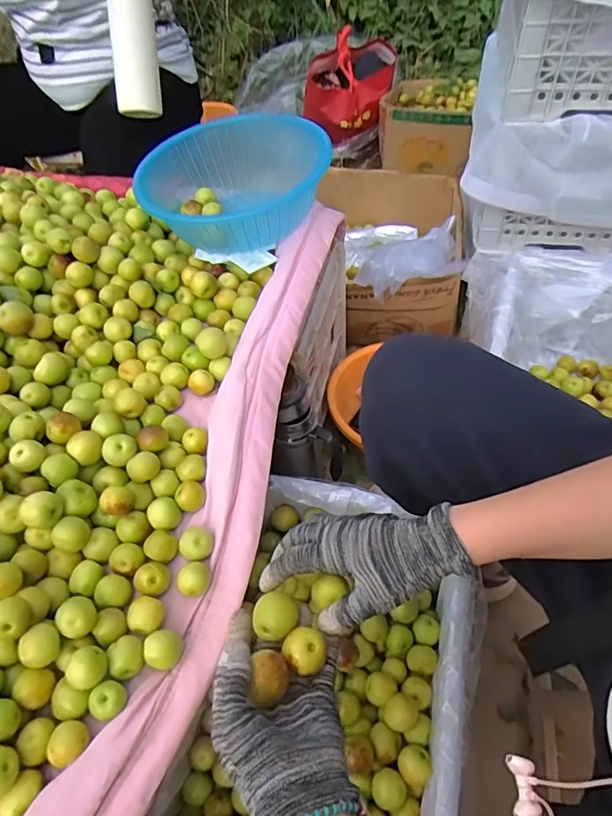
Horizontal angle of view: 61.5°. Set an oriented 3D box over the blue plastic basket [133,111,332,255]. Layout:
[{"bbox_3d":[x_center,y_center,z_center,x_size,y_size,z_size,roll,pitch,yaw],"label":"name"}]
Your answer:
[{"bbox_3d":[-0.107,-0.321,0.769,0.267,0.127,0.249,-2,52,3],"label":"blue plastic basket"}]

